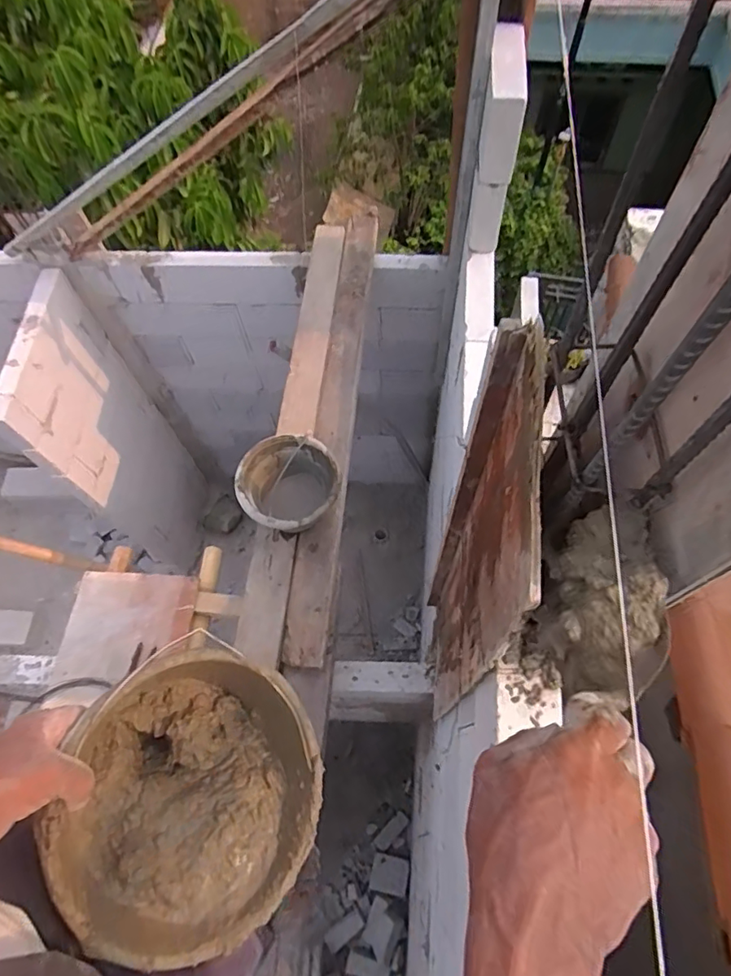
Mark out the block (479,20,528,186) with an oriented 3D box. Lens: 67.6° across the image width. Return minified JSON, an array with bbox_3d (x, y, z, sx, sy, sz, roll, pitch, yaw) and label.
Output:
[{"bbox_3d":[0.317,-0.881,1.274,0.079,0.235,0.277,5,65,5],"label":"block"}]

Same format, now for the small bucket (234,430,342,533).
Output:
[{"bbox_3d":[-0.191,0.011,1.438,0.250,0.182,0.239,-1,64,2],"label":"small bucket"}]

